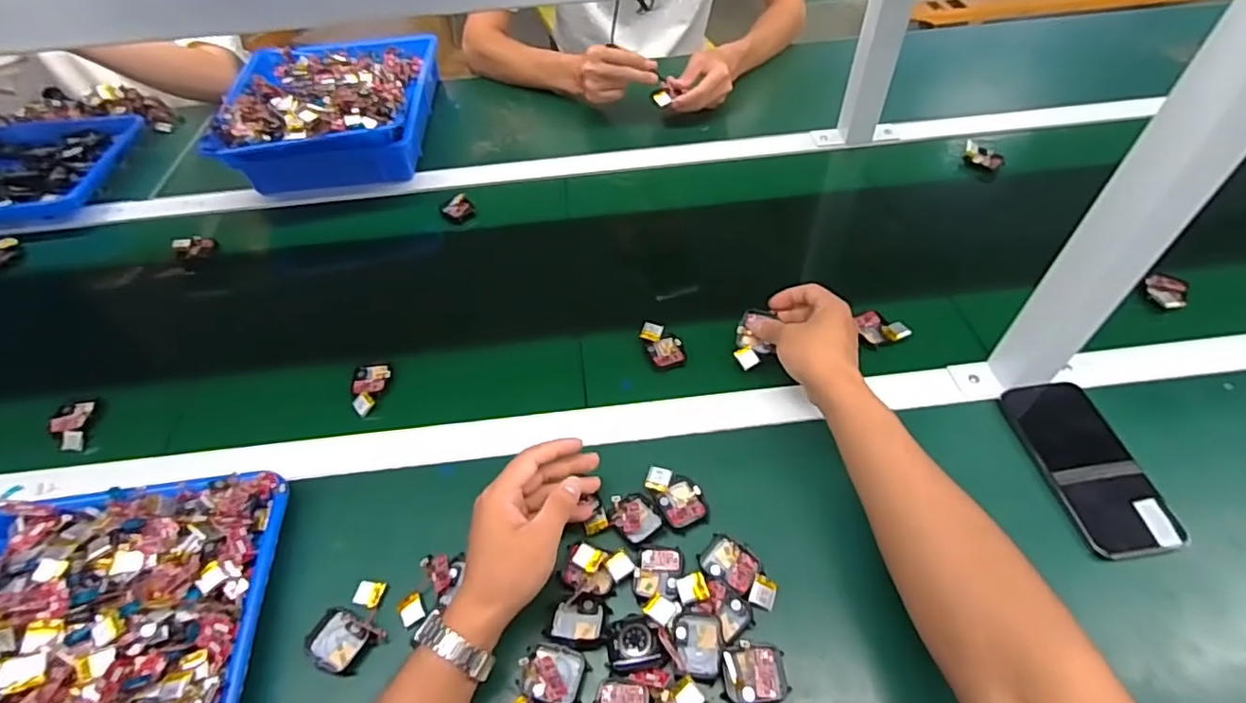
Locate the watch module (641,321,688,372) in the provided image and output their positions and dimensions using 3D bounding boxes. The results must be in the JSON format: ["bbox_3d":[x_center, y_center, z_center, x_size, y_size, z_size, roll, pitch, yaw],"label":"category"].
[{"bbox_3d":[0.042,-0.007,0.618,0.035,0.016,0.060,-20,52,-12],"label":"watch module"}]

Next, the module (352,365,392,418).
[{"bbox_3d":[-0.255,0.037,0.606,0.038,0.017,0.063,-16,51,-9],"label":"module"}]

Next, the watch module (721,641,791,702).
[{"bbox_3d":[0.094,0.228,0.419,0.045,0.011,0.039,2,51,6],"label":"watch module"}]

